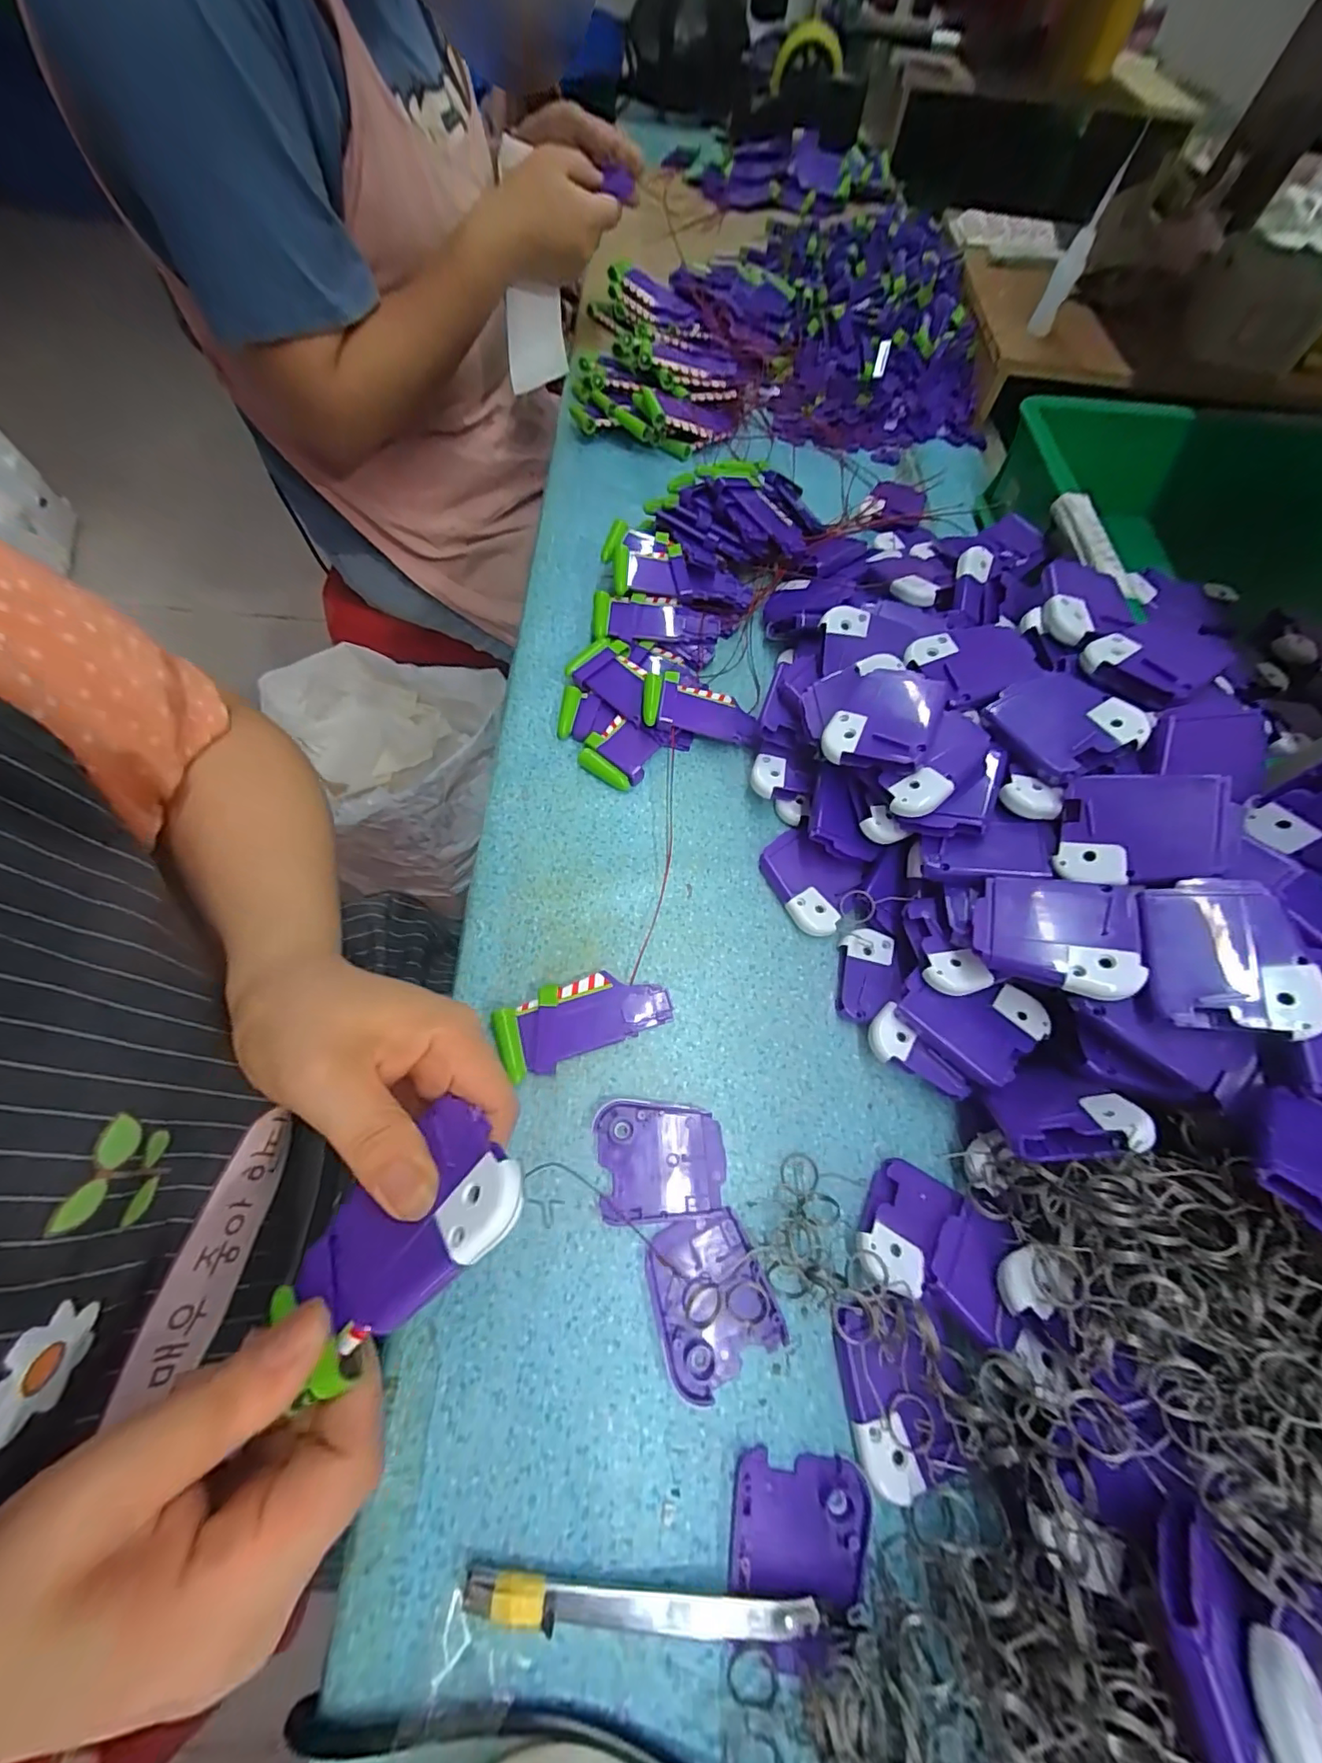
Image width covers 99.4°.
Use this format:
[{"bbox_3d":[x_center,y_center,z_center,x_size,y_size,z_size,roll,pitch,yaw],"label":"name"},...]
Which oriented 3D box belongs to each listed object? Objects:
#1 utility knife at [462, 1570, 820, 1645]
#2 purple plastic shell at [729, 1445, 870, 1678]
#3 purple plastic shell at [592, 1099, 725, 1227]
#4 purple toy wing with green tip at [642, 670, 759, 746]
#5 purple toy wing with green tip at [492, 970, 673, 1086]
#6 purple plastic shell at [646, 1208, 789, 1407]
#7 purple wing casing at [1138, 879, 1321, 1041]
[{"bbox_3d":[-0.007,0.266,0.205,0.126,0.011,0.013,6,65,0],"label":"utility knife"},{"bbox_3d":[0.053,0.259,0.213,0.052,0.009,0.057,7,65,1],"label":"purple plastic shell"},{"bbox_3d":[0.000,0.134,0.273,0.060,0.005,0.052,-5,65,-5],"label":"purple plastic shell"},{"bbox_3d":[0.026,-0.113,0.373,0.077,0.013,0.040,11,62,-17],"label":"purple toy wing with green tip"},{"bbox_3d":[-0.041,0.071,0.297,0.087,0.011,0.039,-21,68,-12],"label":"purple toy wing with green tip"},{"bbox_3d":[0.023,0.184,0.249,0.050,0.007,0.061,-14,66,-9],"label":"purple plastic shell"},{"bbox_3d":[0.228,0.029,0.227,0.050,0.009,0.061,-4,66,27],"label":"purple wing casing"}]

